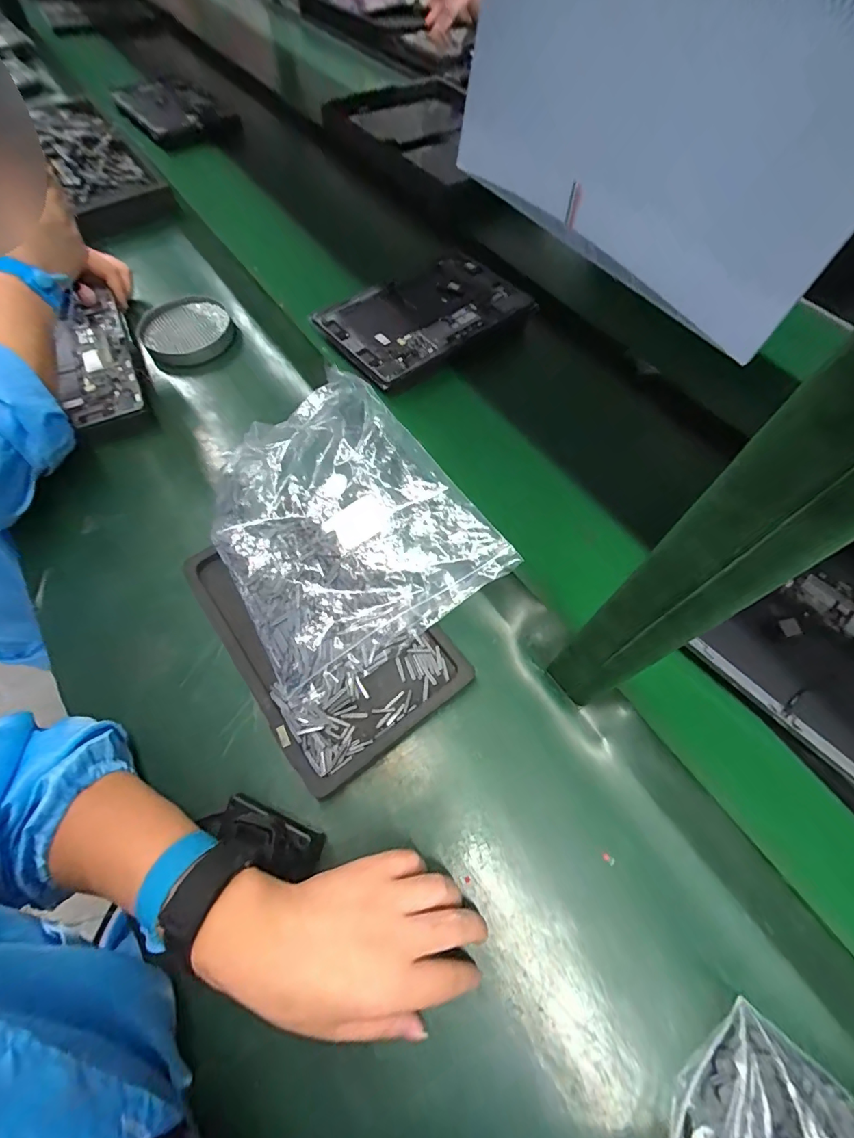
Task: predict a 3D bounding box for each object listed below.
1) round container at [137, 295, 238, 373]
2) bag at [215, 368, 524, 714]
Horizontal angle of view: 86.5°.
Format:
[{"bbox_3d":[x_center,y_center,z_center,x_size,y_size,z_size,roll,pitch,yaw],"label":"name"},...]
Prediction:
[{"bbox_3d":[-0.313,-0.312,0.593,0.111,0.028,0.112,3,63,-5],"label":"round container"},{"bbox_3d":[-0.091,-0.050,0.431,0.217,0.053,0.294,-28,70,-19],"label":"bag"}]

